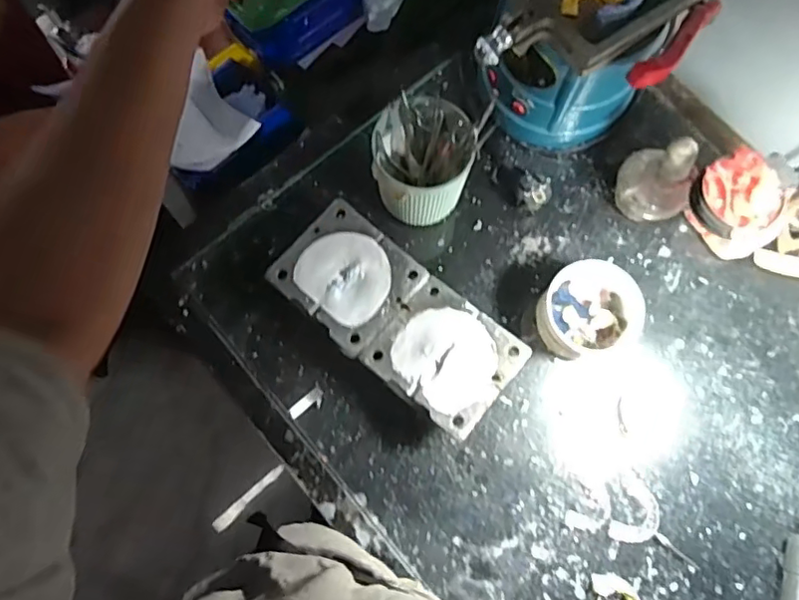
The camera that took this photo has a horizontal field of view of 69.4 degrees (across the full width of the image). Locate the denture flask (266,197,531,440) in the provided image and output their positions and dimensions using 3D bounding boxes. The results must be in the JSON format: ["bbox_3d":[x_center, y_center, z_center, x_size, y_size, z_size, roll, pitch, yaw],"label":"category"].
[{"bbox_3d":[-0.004,0.016,0.593,0.256,0.053,0.113,39,80,8],"label":"denture flask"}]

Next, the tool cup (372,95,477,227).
[{"bbox_3d":[0.023,-0.135,0.592,0.095,0.102,0.100,0,78,0],"label":"tool cup"}]

